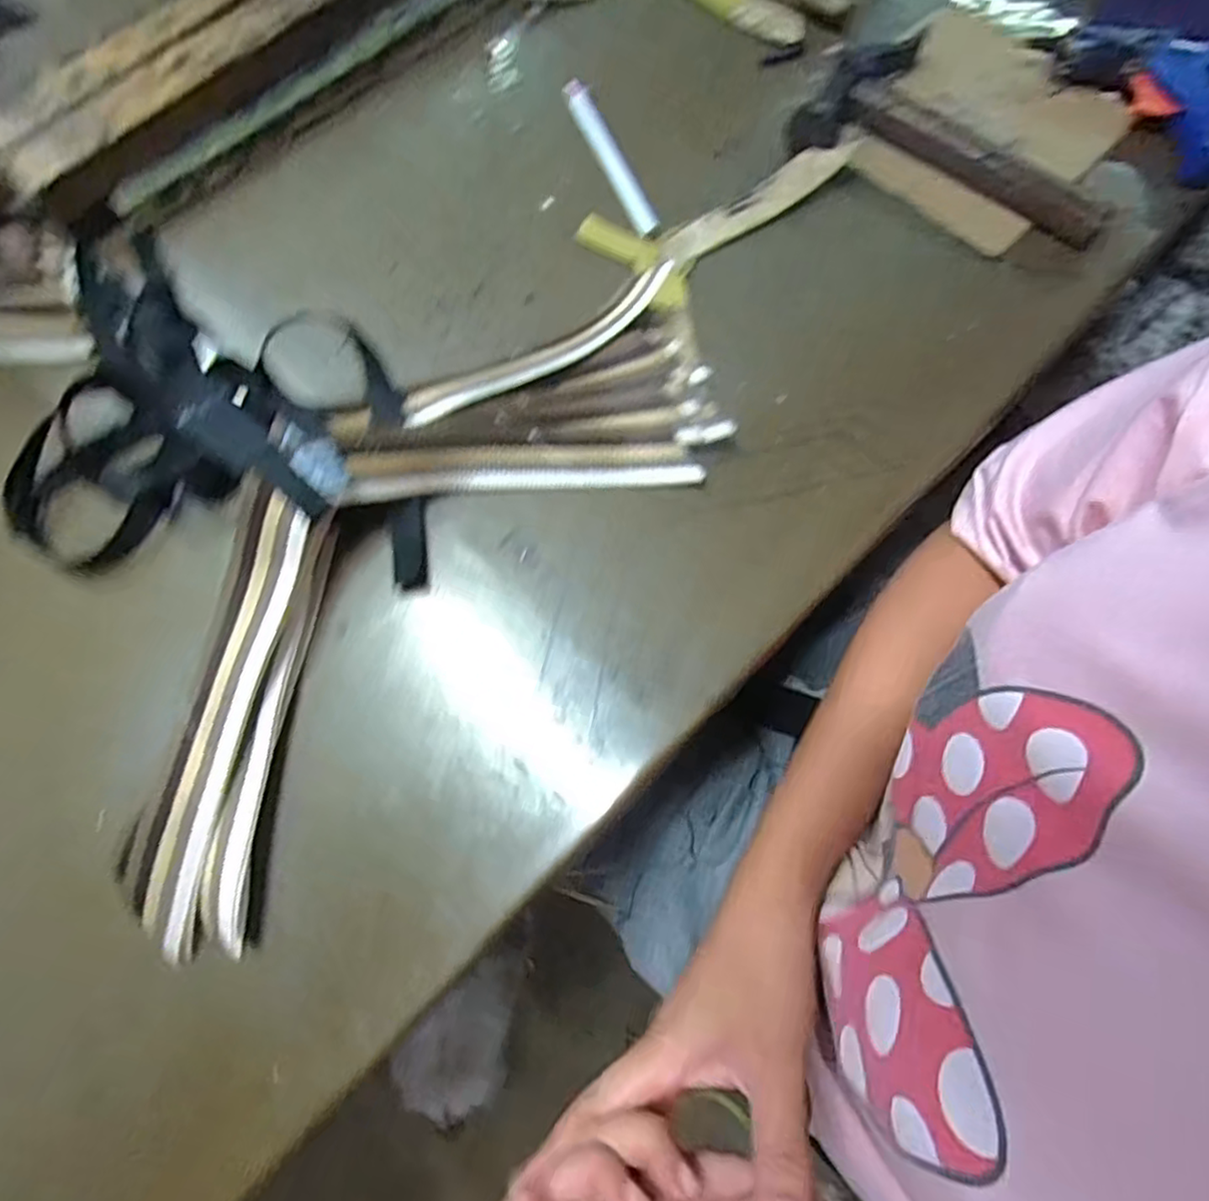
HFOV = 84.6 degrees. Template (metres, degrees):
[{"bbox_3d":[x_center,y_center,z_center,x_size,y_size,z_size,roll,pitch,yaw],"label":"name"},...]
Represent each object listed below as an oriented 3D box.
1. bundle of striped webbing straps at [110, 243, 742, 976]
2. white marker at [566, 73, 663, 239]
[{"bbox_3d":[-0.087,-0.025,0.322,0.137,0.046,0.392,42,78,12],"label":"bundle of striped webbing straps"},{"bbox_3d":[0.002,-0.284,0.420,0.014,0.012,0.137,-21,74,-6],"label":"white marker"}]

